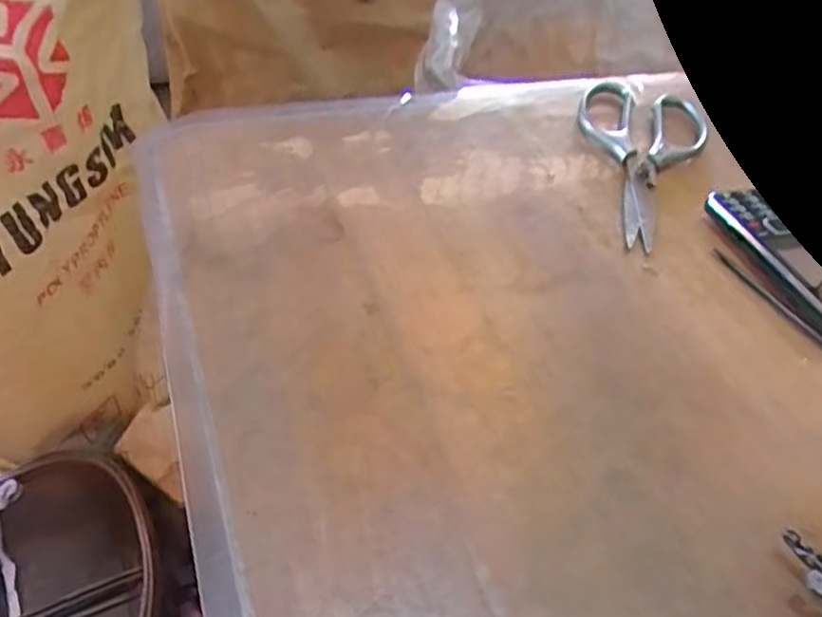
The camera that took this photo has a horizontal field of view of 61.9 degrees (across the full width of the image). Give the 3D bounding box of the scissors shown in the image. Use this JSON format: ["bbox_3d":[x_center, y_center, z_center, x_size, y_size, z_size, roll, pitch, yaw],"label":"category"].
[{"bbox_3d":[0.164,-0.110,0.496,0.093,0.011,0.200,16,45,9],"label":"scissors"}]

